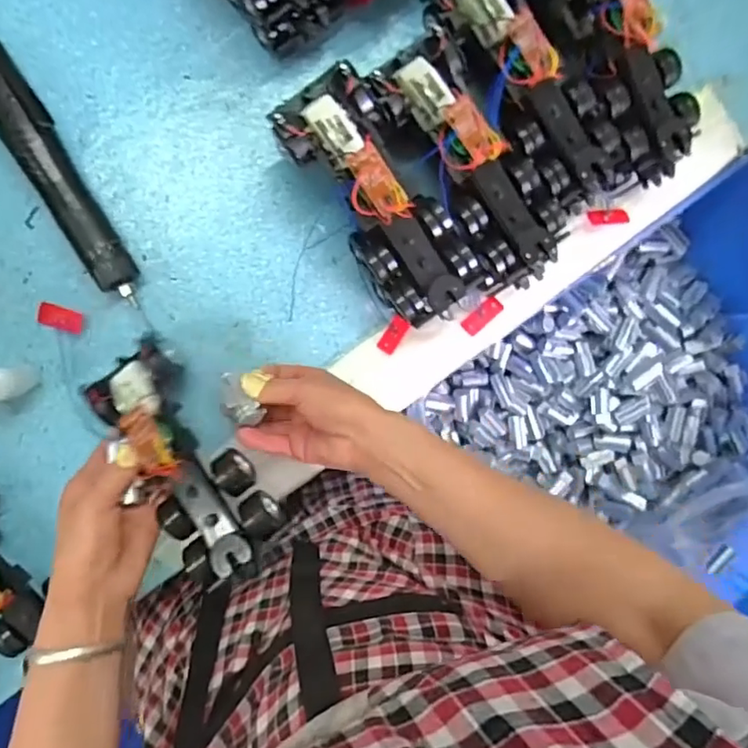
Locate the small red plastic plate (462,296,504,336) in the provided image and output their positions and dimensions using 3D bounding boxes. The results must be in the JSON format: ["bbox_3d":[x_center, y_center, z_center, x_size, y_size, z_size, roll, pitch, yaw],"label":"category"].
[{"bbox_3d":[0.096,-0.051,0.503,0.038,0.006,0.016,-43,99,-3],"label":"small red plastic plate"}]

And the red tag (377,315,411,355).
[{"bbox_3d":[0.017,-0.034,0.496,0.016,0.009,0.033,30,90,-9],"label":"red tag"}]

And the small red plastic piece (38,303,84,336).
[{"bbox_3d":[-0.252,-0.044,0.459,0.039,0.008,0.018,18,91,11],"label":"small red plastic piece"}]

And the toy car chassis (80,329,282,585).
[{"bbox_3d":[-0.142,0.060,0.419,0.075,0.055,0.191,-35,78,-4],"label":"toy car chassis"}]

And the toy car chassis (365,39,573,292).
[{"bbox_3d":[0.080,-0.159,0.439,0.076,0.052,0.200,-35,98,-4],"label":"toy car chassis"}]

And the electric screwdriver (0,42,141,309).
[{"bbox_3d":[-0.242,-0.151,0.436,0.035,0.037,0.208,-29,98,-5],"label":"electric screwdriver"}]

